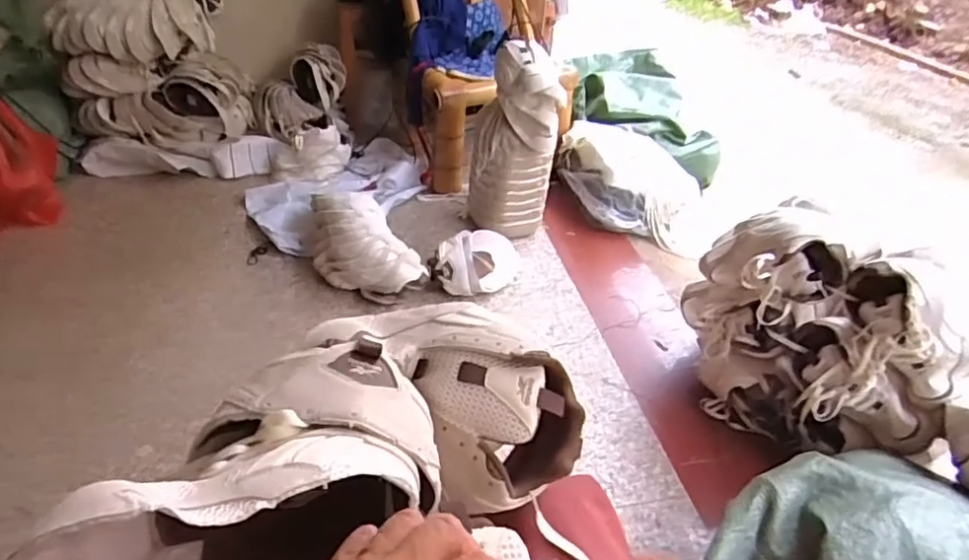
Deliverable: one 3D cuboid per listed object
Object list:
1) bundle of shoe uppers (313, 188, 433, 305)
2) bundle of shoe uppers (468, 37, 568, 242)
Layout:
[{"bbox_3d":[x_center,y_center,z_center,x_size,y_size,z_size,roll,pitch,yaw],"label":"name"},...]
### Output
[{"bbox_3d":[-0.290,-0.085,1.364,0.189,0.125,0.328,-19,43,-28],"label":"bundle of shoe uppers"},{"bbox_3d":[0.072,-0.322,1.473,0.179,0.443,0.155,-8,39,-17],"label":"bundle of shoe uppers"}]

